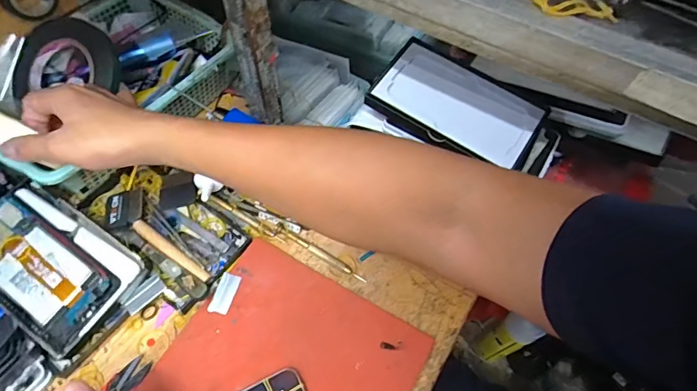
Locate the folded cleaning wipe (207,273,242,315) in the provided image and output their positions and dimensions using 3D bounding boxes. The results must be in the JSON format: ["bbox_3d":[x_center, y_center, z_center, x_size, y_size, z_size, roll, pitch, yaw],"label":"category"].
[{"bbox_3d":[-0.120,0.095,0.421,0.019,0.006,0.040,15,58,7],"label":"folded cleaning wipe"}]

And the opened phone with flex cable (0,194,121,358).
[{"bbox_3d":[-0.293,0.066,0.401,0.161,0.009,0.075,33,70,13],"label":"opened phone with flex cable"}]

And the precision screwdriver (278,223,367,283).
[{"bbox_3d":[-0.028,0.059,0.441,0.106,0.005,0.008,29,61,15],"label":"precision screwdriver"}]

